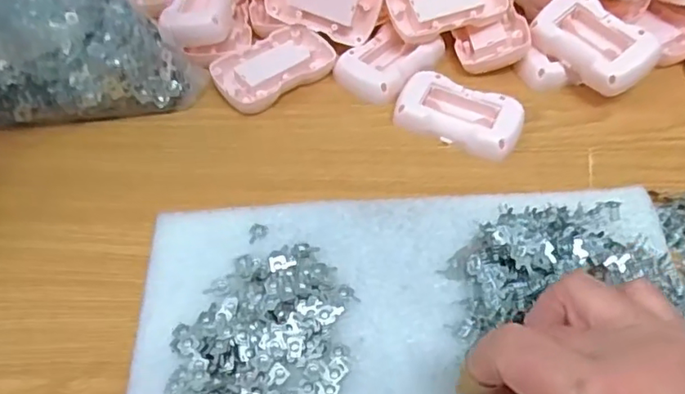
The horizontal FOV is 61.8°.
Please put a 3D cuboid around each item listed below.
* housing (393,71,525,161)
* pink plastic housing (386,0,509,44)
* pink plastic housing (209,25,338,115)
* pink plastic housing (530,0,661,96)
[{"bbox_3d":[0.081,-0.058,0.398,0.085,0.013,0.050,20,55,13],"label":"housing"},{"bbox_3d":[0.079,-0.149,0.439,0.088,0.019,0.054,-21,71,-7],"label":"pink plastic housing"},{"bbox_3d":[-0.051,-0.095,0.424,0.087,0.015,0.054,-31,60,-22],"label":"pink plastic housing"},{"bbox_3d":[0.181,-0.113,0.413,0.051,0.020,0.085,-39,64,-2],"label":"pink plastic housing"}]

